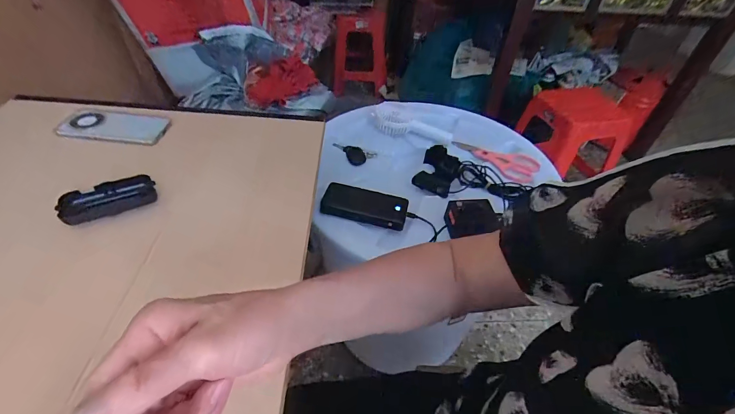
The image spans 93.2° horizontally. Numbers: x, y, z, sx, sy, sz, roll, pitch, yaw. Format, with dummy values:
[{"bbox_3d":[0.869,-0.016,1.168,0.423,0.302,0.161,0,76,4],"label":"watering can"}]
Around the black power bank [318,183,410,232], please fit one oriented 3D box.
[{"bbox_3d":[-0.005,-0.001,0.644,0.152,0.025,0.076,11,45,8],"label":"black power bank"}]

